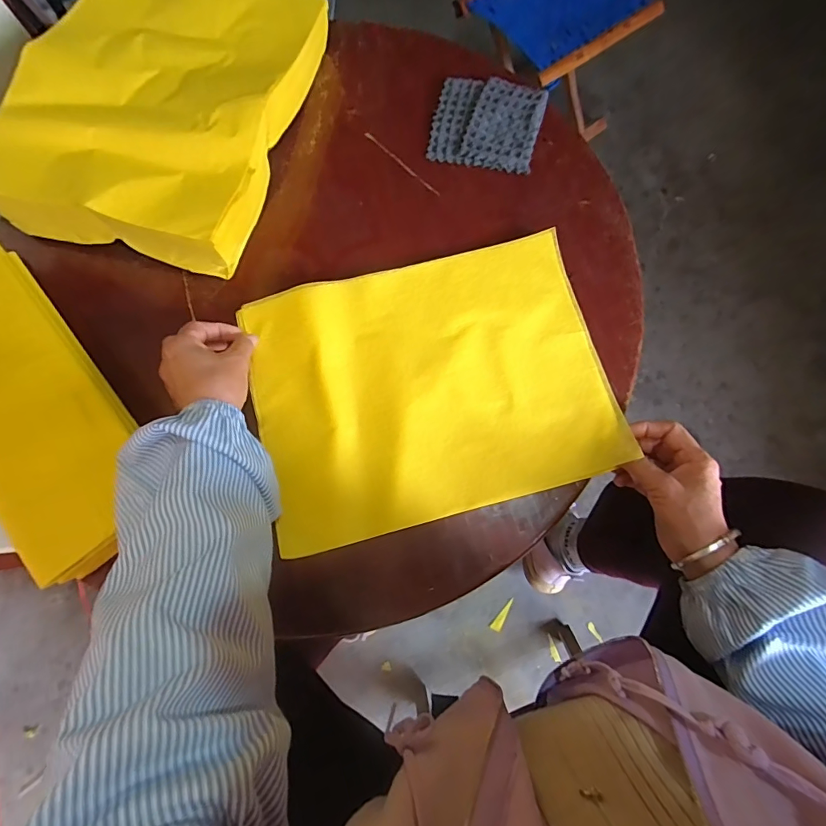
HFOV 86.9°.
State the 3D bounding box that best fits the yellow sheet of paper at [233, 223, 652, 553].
[{"bbox_3d":[0.018,-0.033,0.451,0.348,0.011,0.268,-15,77,-5],"label":"yellow sheet of paper"}]

